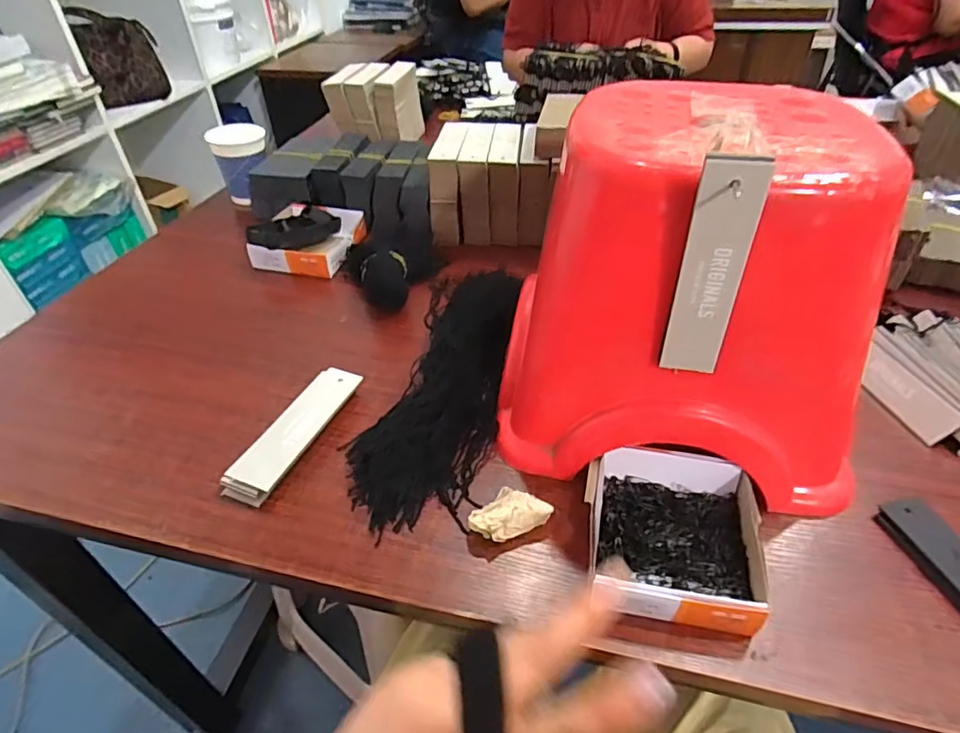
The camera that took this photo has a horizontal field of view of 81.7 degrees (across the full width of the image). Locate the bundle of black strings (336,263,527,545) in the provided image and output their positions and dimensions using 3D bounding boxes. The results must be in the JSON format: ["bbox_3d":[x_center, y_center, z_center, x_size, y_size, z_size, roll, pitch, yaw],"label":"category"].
[{"bbox_3d":[-0.028,-0.004,0.486,0.107,0.032,0.326,6,41,8],"label":"bundle of black strings"}]

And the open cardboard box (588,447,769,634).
[{"bbox_3d":[0.123,0.107,0.358,0.107,0.031,0.118,7,41,9],"label":"open cardboard box"}]

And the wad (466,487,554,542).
[{"bbox_3d":[0.018,0.098,0.375,0.054,0.023,0.030,-11,42,-12],"label":"wad"}]

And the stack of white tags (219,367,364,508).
[{"bbox_3d":[-0.143,0.049,0.433,0.040,0.015,0.132,14,43,17],"label":"stack of white tags"}]

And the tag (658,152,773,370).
[{"bbox_3d":[0.126,-0.050,0.304,0.033,0.125,0.008,7,38,11],"label":"tag"}]

